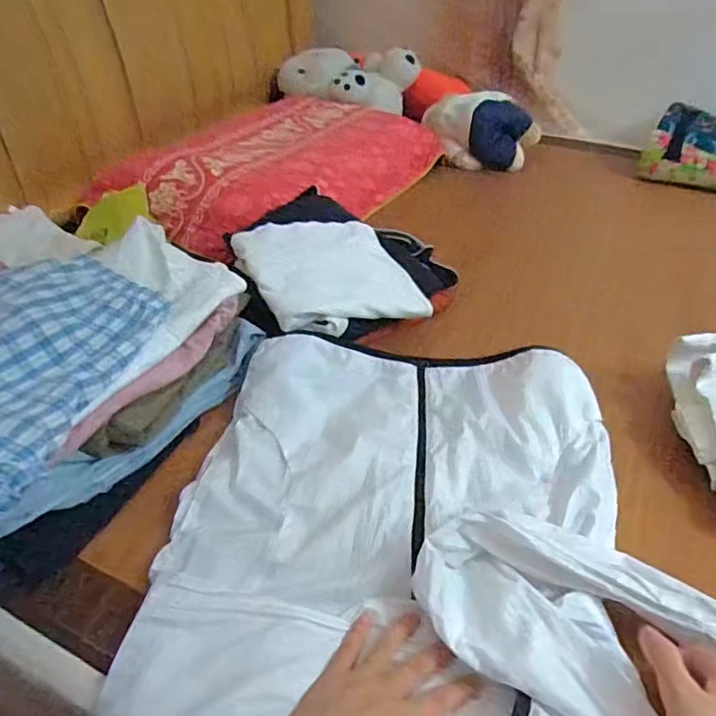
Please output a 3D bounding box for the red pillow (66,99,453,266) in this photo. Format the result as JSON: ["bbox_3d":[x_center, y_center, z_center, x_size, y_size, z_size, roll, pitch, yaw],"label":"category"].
[{"bbox_3d":[-0.140,-0.360,1.065,0.376,0.095,0.599,23,44,24],"label":"red pillow"}]

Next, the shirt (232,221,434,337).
[{"bbox_3d":[-0.041,-0.112,0.744,0.195,0.061,0.201,-20,44,-24],"label":"shirt"}]

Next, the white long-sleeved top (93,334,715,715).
[{"bbox_3d":[0.043,0.159,0.494,0.406,0.063,0.488,5,39,5],"label":"white long-sleeved top"}]

